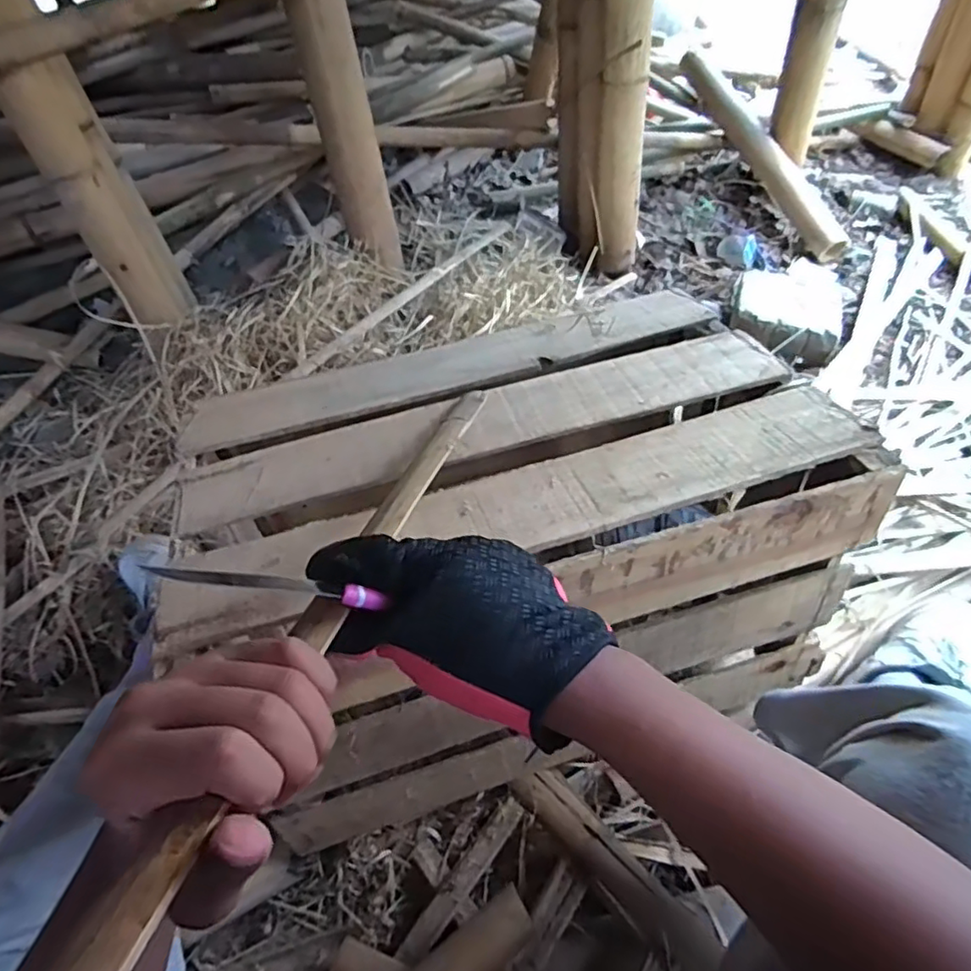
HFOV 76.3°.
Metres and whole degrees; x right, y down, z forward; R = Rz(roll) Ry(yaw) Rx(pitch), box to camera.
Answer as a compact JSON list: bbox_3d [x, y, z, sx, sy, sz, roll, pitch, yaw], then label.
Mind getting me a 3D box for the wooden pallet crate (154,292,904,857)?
[{"bbox_3d":[0.021,0.050,0.677,0.579,0.321,0.378,-15,48,-8],"label":"wooden pallet crate"}]

